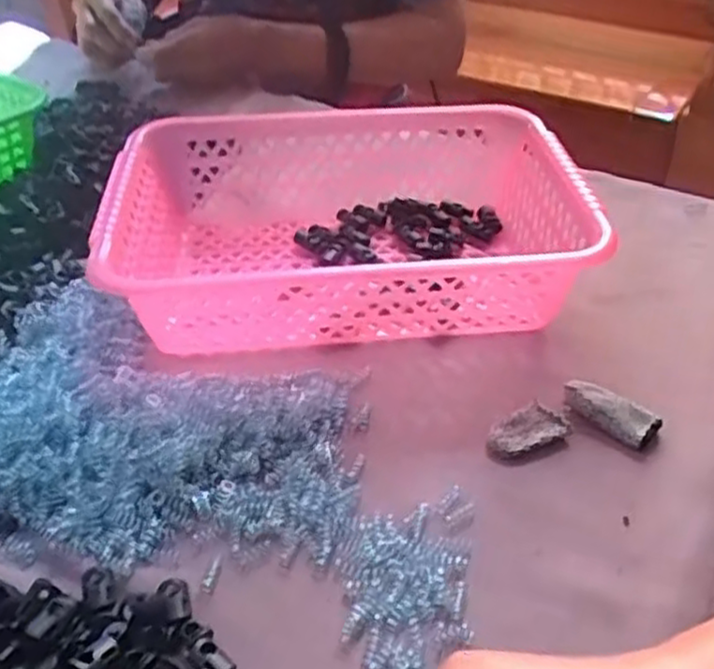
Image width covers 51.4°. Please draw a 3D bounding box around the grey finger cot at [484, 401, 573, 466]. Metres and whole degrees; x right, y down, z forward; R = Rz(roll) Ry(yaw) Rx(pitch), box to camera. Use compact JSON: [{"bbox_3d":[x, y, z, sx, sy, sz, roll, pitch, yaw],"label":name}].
[{"bbox_3d":[0.093,0.056,0.411,0.045,0.010,0.031,-21,45,-23],"label":"grey finger cot"}]

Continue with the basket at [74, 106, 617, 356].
[{"bbox_3d":[-0.008,-0.079,0.515,0.308,0.072,0.218,-2,41,-4],"label":"basket"}]

